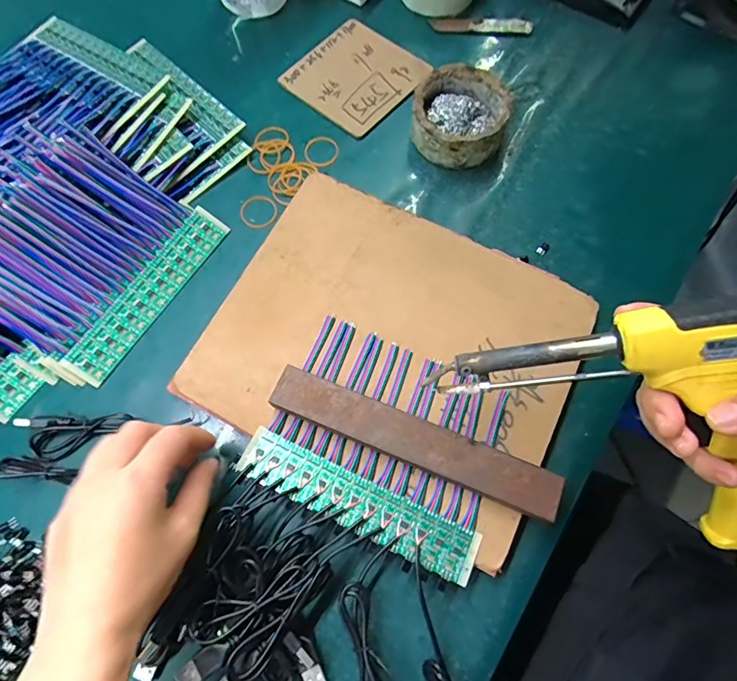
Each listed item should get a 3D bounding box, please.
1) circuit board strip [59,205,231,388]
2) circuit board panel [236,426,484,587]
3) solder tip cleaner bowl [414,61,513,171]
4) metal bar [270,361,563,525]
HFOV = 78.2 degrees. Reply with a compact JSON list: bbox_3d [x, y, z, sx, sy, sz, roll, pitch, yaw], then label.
[{"bbox_3d":[-0.176,-0.040,0.369,0.032,0.004,0.164,37,73,-11],"label":"circuit board strip"},{"bbox_3d":[-0.008,0.106,0.299,0.163,0.006,0.032,24,73,10],"label":"circuit board panel"},{"bbox_3d":[0.082,-0.201,0.408,0.080,0.040,0.085,-1,71,2],"label":"solder tip cleaner bowl"},{"bbox_3d":[0.028,0.066,0.303,0.192,0.019,0.031,22,73,9],"label":"metal bar"}]

